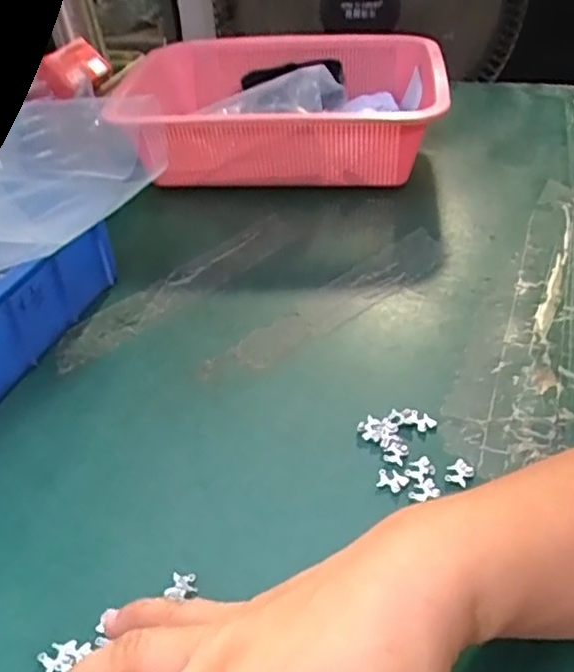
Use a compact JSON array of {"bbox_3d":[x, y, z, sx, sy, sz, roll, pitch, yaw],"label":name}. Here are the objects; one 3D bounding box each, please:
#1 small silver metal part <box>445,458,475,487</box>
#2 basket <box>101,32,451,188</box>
[{"bbox_3d":[0.092,0.071,0.334,0.013,0.004,0.016,21,47,27],"label":"small silver metal part"},{"bbox_3d":[0.001,-0.216,0.604,0.276,0.094,0.212,2,41,8],"label":"basket"}]

